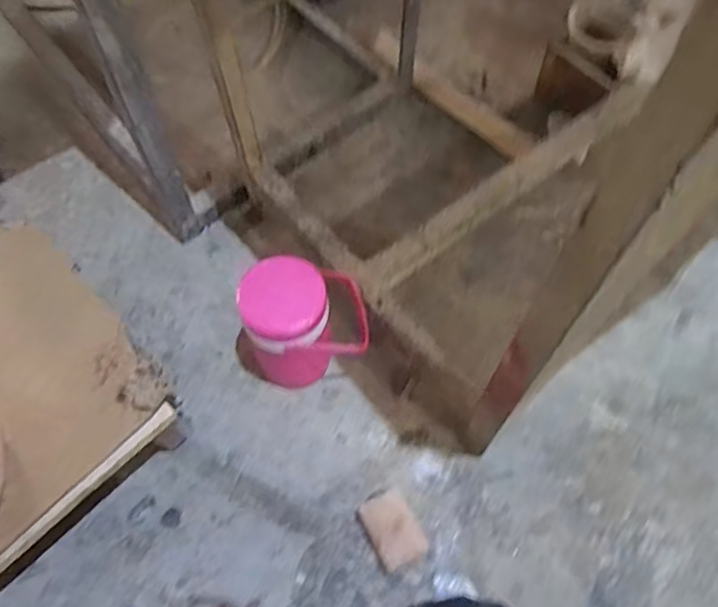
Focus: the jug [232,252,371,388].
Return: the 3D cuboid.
[{"bbox_3d":[-0.068,0.031,0.815,0.152,0.210,0.113,-9,62,-5],"label":"jug"}]

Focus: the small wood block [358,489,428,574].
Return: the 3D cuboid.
[{"bbox_3d":[0.044,0.288,0.769,0.060,0.051,0.091,-25,65,-13],"label":"small wood block"}]

